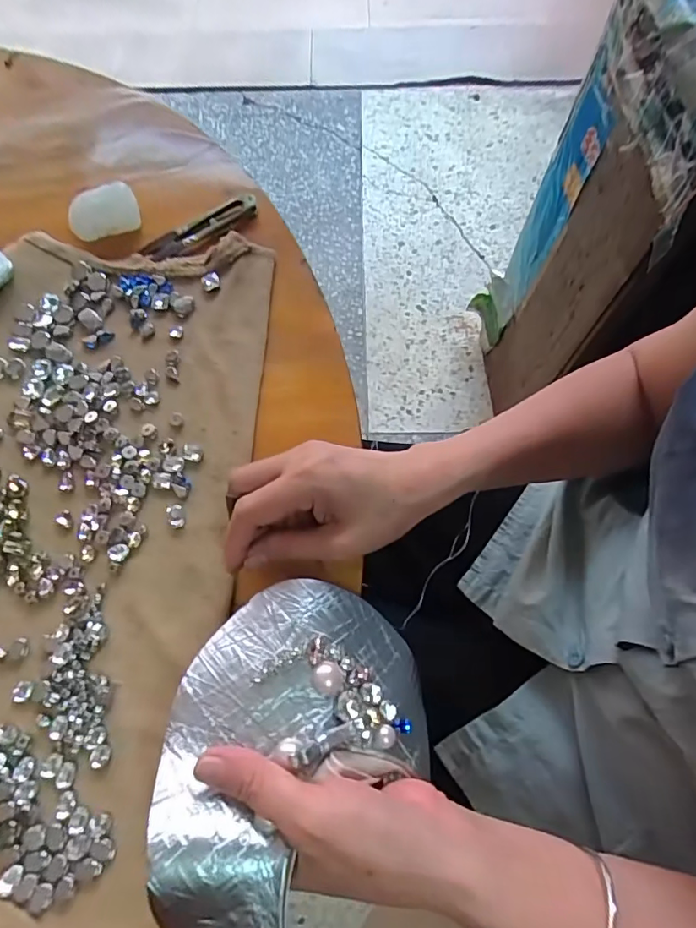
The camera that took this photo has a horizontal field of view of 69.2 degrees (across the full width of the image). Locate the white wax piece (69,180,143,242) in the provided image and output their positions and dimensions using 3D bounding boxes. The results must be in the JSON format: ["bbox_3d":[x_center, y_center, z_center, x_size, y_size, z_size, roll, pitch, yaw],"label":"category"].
[{"bbox_3d":[-0.194,-0.199,0.399,0.054,0.021,0.027,-20,72,-6],"label":"white wax piece"}]

